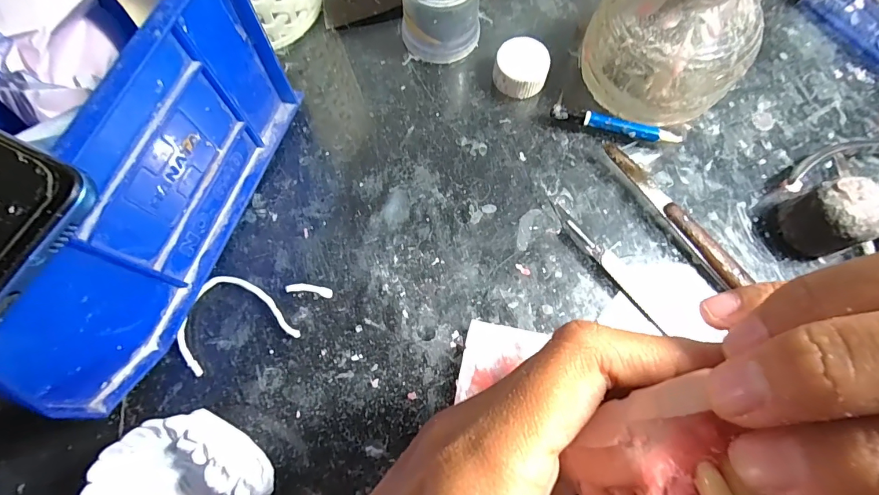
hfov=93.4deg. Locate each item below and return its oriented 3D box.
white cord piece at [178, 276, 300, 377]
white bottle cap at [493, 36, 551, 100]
[{"bbox_3d":[-0.094,0.031,0.190,0.049,0.005,0.040,-21,72,-6],"label":"white cord piece"},{"bbox_3d":[0.045,-0.096,0.225,0.027,0.017,0.027,0,71,1],"label":"white bottle cap"}]

